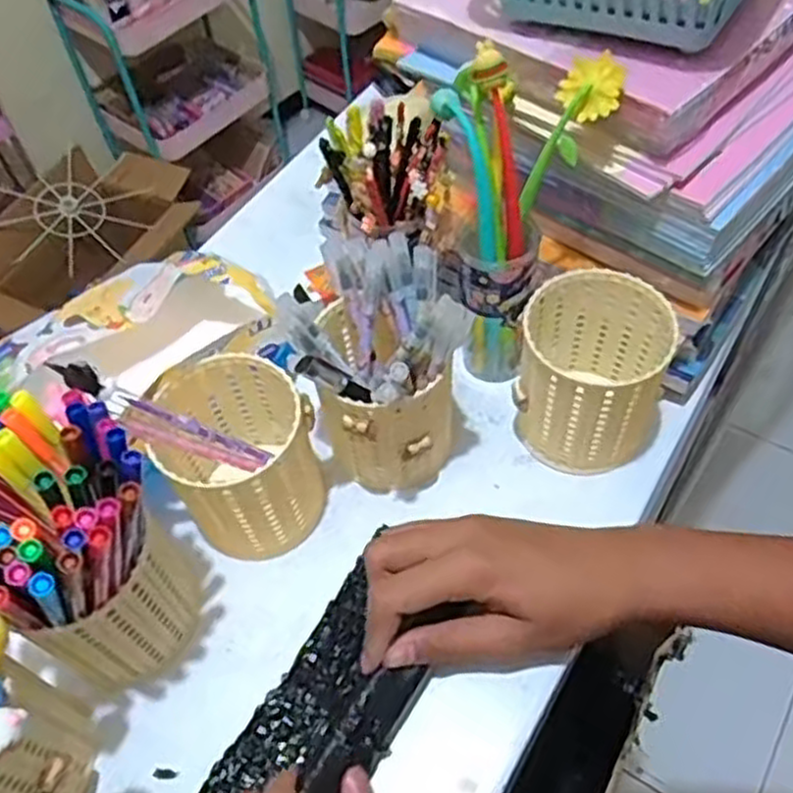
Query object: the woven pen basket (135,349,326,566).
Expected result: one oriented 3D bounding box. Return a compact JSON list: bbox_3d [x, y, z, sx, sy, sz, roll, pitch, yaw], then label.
[{"bbox_3d":[-0.090,0.037,0.456,0.079,0.103,0.083,-2,55,3],"label":"woven pen basket"}]

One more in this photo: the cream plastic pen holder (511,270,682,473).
[{"bbox_3d":[0.119,-0.015,0.470,0.081,0.098,0.084,10,57,11],"label":"cream plastic pen holder"}]

